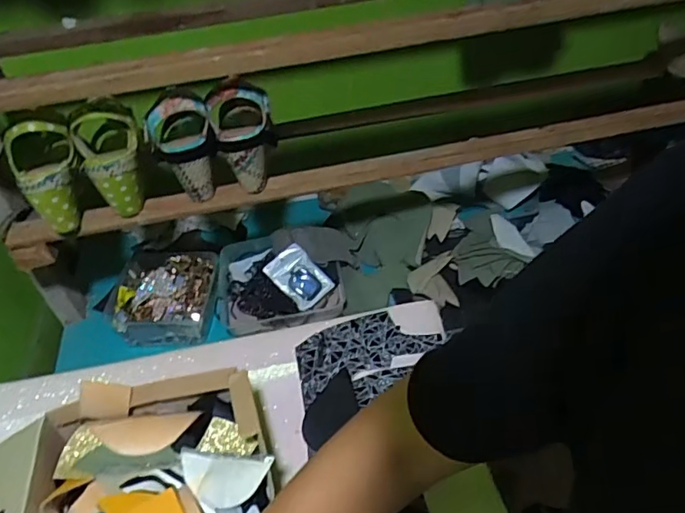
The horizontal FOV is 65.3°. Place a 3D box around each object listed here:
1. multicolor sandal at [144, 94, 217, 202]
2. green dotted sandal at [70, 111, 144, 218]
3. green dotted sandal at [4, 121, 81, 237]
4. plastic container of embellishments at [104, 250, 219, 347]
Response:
[{"bbox_3d":[-0.207,-0.138,0.706,0.081,0.136,0.063,-14,44,-8],"label":"multicolor sandal"},{"bbox_3d":[-0.295,-0.122,0.701,0.078,0.131,0.065,-23,46,-16],"label":"green dotted sandal"},{"bbox_3d":[-0.371,-0.098,0.684,0.080,0.143,0.062,-24,46,-18],"label":"green dotted sandal"},{"bbox_3d":[-0.302,0.064,0.906,0.172,0.075,0.164,-3,43,4],"label":"plastic container of embellishments"}]

